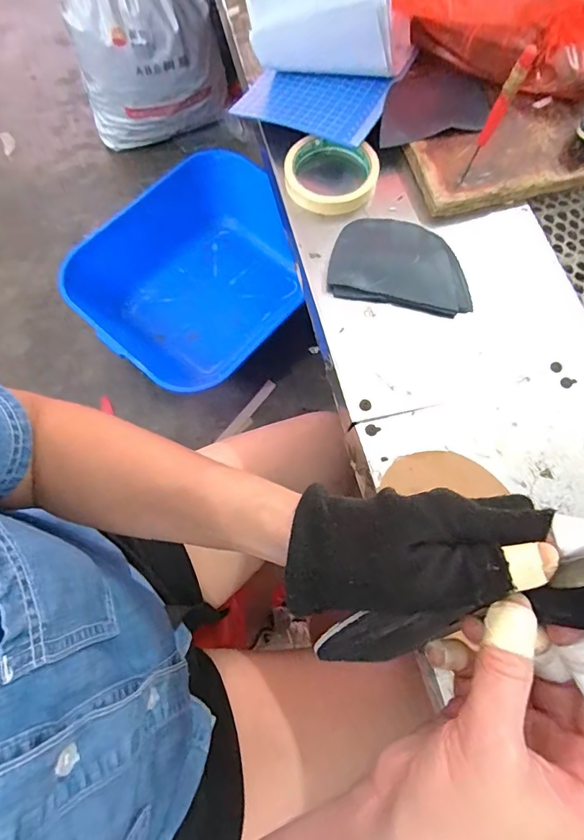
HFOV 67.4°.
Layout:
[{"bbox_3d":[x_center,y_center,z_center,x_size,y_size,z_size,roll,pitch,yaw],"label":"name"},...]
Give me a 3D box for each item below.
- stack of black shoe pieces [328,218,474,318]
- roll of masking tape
[{"bbox_3d":[0.103,-0.145,0.411,0.126,0.017,0.085,11,72,4],"label":"stack of black shoe pieces"},{"bbox_3d":[0.039,-0.246,0.435,0.090,0.028,0.081,3,72,1],"label":"roll of masking tape"}]

